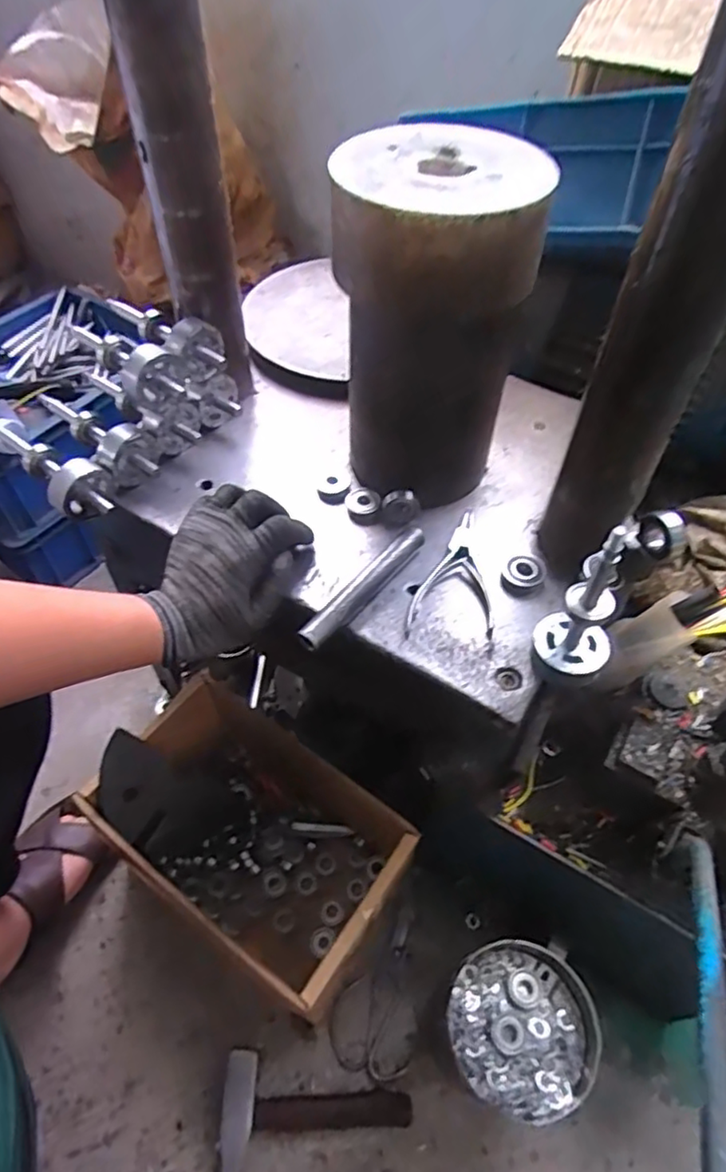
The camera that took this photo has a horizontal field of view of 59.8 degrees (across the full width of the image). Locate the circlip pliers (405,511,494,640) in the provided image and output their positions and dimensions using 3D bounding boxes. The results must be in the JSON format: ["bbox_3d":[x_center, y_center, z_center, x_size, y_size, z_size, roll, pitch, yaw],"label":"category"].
[{"bbox_3d":[0.073,-0.014,0.525,0.066,0.014,0.129,5,52,3],"label":"circlip pliers"}]

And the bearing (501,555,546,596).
[{"bbox_3d":[0.134,-0.009,0.527,0.032,0.017,0.036,21,54,16],"label":"bearing"}]

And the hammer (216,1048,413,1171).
[{"bbox_3d":[-0.048,0.535,0.643,0.191,0.027,0.107,-3,52,-3],"label":"hammer"}]

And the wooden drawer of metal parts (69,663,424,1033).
[{"bbox_3d":[-0.119,0.297,0.724,0.312,0.211,0.209,33,58,23],"label":"wooden drawer of metal parts"}]

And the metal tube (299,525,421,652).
[{"bbox_3d":[0.003,0.000,0.504,0.016,0.023,0.140,32,58,23],"label":"metal tube"}]

